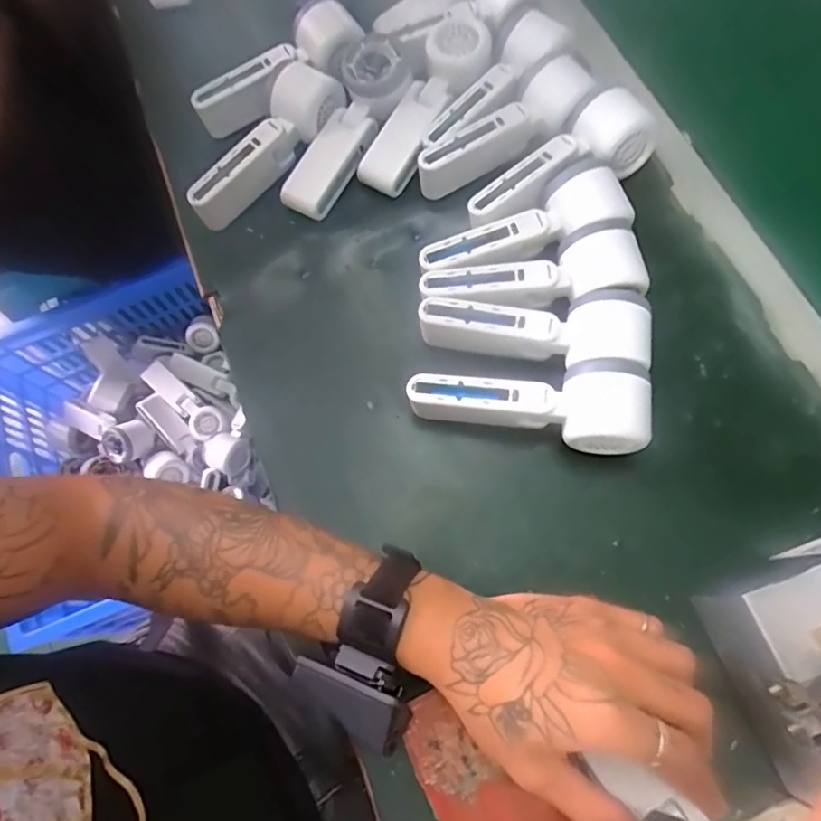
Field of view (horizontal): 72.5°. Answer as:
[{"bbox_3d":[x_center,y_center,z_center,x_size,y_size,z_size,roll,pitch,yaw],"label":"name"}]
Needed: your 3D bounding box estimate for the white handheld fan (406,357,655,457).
[{"bbox_3d":[0.080,-0.004,0.394,0.168,0.059,0.054,4,71,5],"label":"white handheld fan"}]

